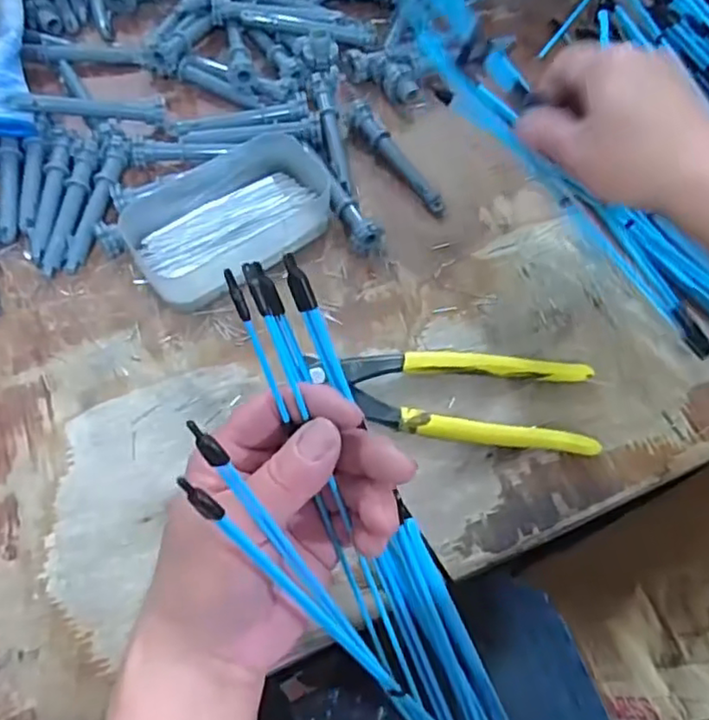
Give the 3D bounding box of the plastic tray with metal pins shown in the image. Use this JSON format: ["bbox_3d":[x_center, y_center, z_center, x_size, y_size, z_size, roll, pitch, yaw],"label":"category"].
[{"bbox_3d":[-0.072,-0.086,0.385,0.122,0.025,0.072,-31,68,-16],"label":"plastic tray with metal pins"}]

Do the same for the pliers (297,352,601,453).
[{"bbox_3d":[0.052,0.019,0.348,0.153,0.015,0.050,7,63,1],"label":"pliers"}]

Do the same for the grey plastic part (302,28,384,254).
[{"bbox_3d":[-0.010,-0.145,0.416,0.025,0.028,0.170,-9,64,-6],"label":"grey plastic part"}]

